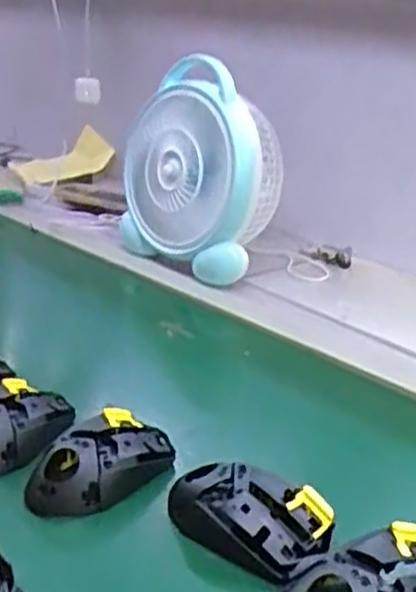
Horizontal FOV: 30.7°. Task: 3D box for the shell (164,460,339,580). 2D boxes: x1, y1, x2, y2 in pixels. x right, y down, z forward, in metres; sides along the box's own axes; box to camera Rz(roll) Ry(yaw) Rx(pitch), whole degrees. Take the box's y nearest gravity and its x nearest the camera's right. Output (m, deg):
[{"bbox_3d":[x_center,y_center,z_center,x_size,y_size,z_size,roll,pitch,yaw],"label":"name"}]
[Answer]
[{"bbox_3d":[0.029,0.141,0.502,0.106,0.032,0.065,18,26,33],"label":"shell"}]

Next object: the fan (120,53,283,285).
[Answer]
[{"bbox_3d":[-0.005,-0.155,0.954,0.127,0.232,0.210,-12,26,-34],"label":"fan"}]

